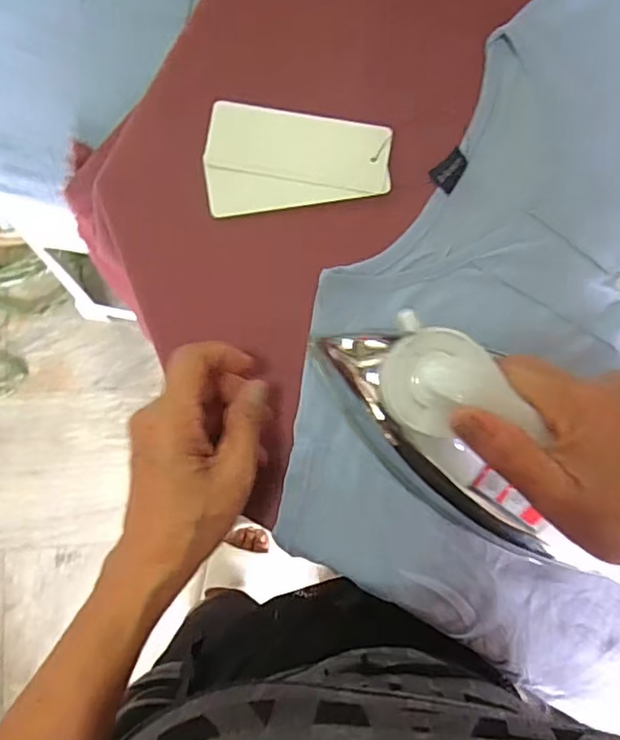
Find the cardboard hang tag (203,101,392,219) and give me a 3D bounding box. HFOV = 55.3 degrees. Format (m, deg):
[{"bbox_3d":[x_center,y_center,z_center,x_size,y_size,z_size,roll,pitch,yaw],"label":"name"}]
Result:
[{"bbox_3d":[-0.008,-0.141,0.397,0.120,0.007,0.071,0,90,0],"label":"cardboard hang tag"}]

